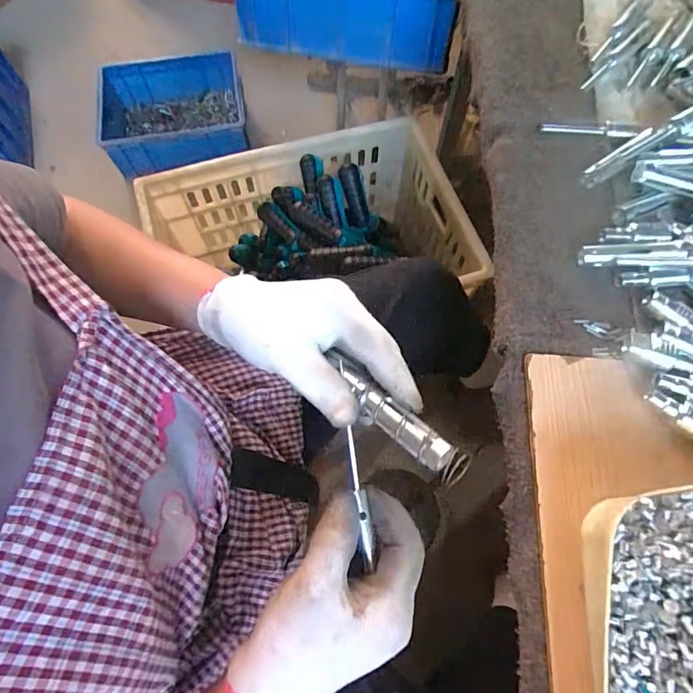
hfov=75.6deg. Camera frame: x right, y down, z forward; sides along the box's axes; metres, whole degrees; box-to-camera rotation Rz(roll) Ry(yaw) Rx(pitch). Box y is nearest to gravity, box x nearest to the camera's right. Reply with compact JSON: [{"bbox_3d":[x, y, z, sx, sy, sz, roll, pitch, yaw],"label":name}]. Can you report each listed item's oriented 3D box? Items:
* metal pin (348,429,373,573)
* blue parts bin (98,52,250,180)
[{"bbox_3d":[0.008,0.092,0.276,0.007,0.004,0.081,-9,82,-3],"label":"metal pin"},{"bbox_3d":[-0.438,-0.567,1.120,0.365,0.136,0.286,-11,70,-4],"label":"blue parts bin"}]

